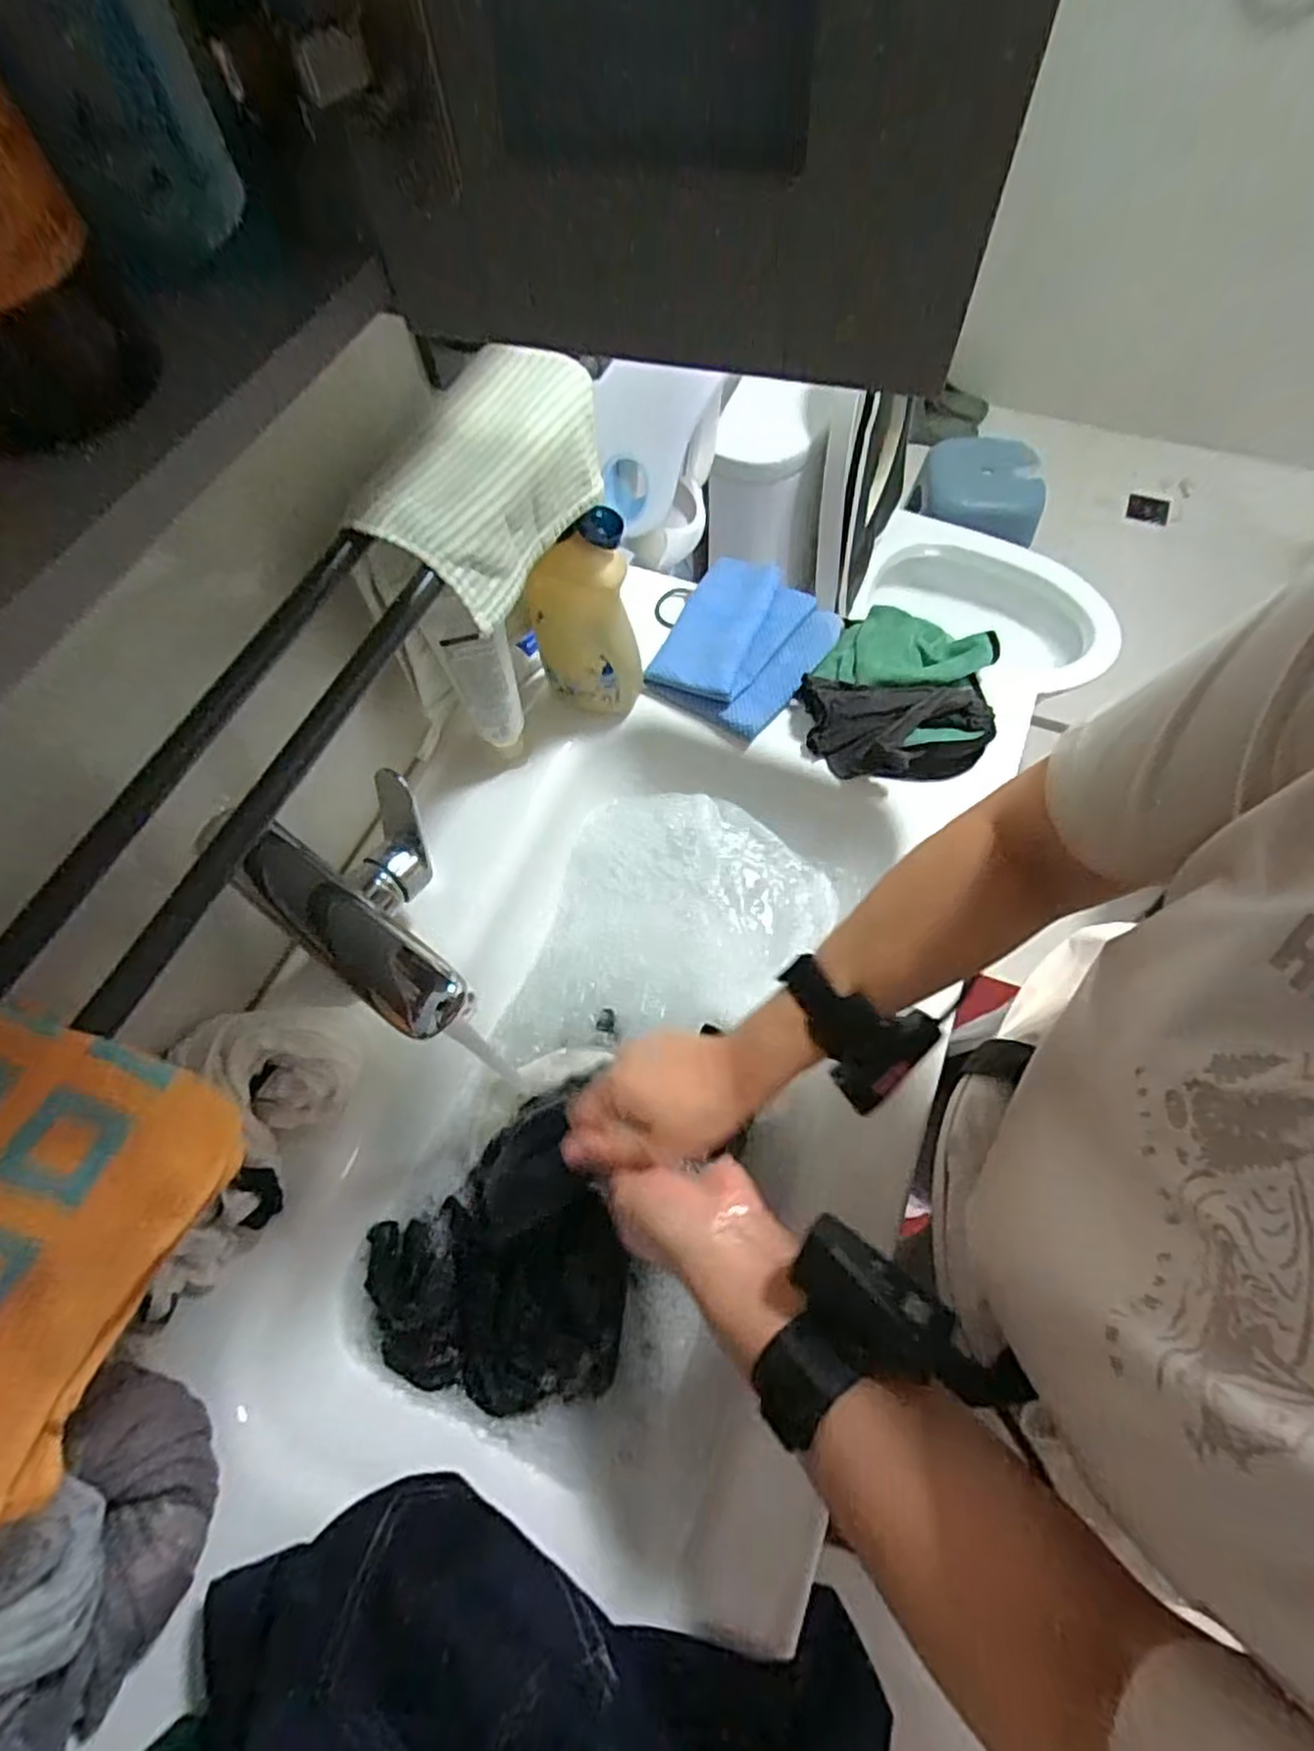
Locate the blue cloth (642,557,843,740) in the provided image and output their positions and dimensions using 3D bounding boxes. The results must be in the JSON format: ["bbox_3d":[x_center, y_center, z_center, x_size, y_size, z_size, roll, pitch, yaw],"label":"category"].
[{"bbox_3d":[0.082,-0.216,0.666,0.131,0.029,0.160,31,70,15],"label":"blue cloth"}]

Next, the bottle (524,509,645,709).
[{"bbox_3d":[-0.058,-0.198,0.578,0.078,0.175,0.046,-17,66,-5],"label":"bottle"}]

